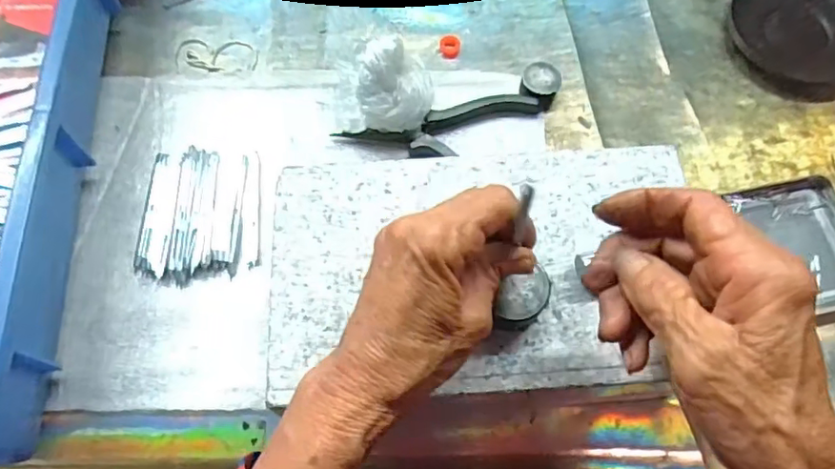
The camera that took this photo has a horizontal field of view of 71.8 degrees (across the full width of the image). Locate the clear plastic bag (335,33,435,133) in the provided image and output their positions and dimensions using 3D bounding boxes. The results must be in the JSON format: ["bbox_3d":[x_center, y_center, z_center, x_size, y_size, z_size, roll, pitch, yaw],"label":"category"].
[{"bbox_3d":[-0.023,-0.106,0.424,0.066,0.064,0.054,13,66,4],"label":"clear plastic bag"}]

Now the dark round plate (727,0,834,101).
[{"bbox_3d":[0.319,-0.167,0.472,0.111,0.021,0.114,-11,66,-7],"label":"dark round plate"}]

